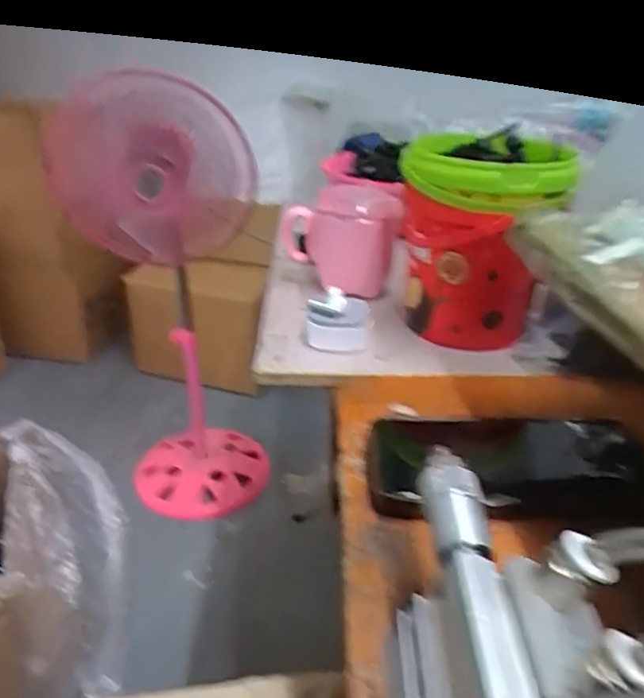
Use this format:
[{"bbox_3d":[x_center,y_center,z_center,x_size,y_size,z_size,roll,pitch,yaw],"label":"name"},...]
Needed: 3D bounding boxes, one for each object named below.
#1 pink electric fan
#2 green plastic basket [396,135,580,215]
[{"bbox_3d":[-0.320,-0.090,1.259,0.339,0.864,0.402,-7,30,-14],"label":"pink electric fan"},{"bbox_3d":[0.125,-0.140,0.448,0.132,0.049,0.106,6,29,8],"label":"green plastic basket"}]

